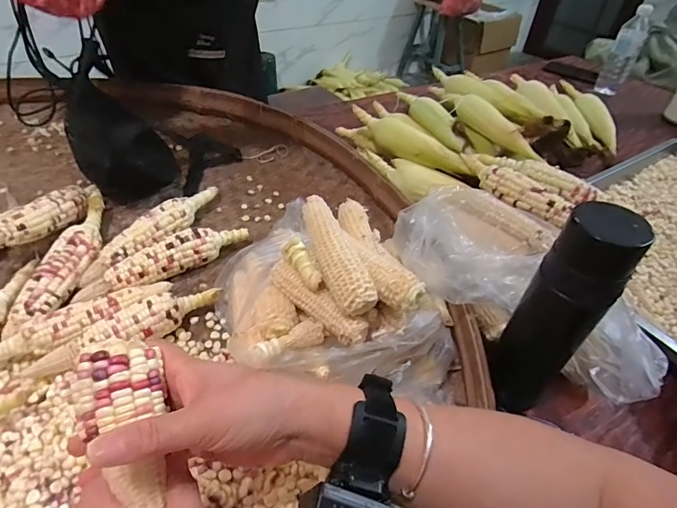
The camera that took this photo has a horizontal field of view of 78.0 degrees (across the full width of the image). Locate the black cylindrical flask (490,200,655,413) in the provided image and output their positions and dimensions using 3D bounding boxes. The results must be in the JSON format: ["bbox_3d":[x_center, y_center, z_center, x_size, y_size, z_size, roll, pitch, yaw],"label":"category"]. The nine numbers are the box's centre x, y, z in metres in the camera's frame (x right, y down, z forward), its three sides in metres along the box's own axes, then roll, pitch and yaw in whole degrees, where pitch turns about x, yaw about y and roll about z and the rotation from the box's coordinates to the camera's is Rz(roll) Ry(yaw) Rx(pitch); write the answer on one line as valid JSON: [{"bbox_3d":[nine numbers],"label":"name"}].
[{"bbox_3d":[0.209,0.065,0.406,0.064,0.247,0.062,3,43,-2],"label":"black cylindrical flask"}]

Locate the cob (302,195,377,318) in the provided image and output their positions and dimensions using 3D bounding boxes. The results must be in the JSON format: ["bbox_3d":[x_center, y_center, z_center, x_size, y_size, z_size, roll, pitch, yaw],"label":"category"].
[{"bbox_3d":[-0.007,-0.003,0.413,0.034,0.032,0.143,-13,46,-18],"label":"cob"}]

